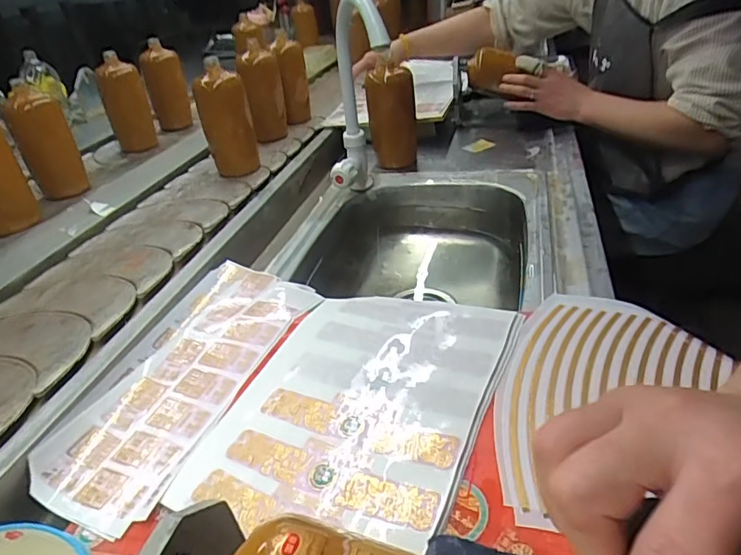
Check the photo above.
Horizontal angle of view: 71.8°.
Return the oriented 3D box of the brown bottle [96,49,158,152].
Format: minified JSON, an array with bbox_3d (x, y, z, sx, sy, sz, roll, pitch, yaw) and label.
[{"bbox_3d":[-0.490,-0.348,1.030,0.082,0.165,0.068,-20,37,-21],"label":"brown bottle"}]

